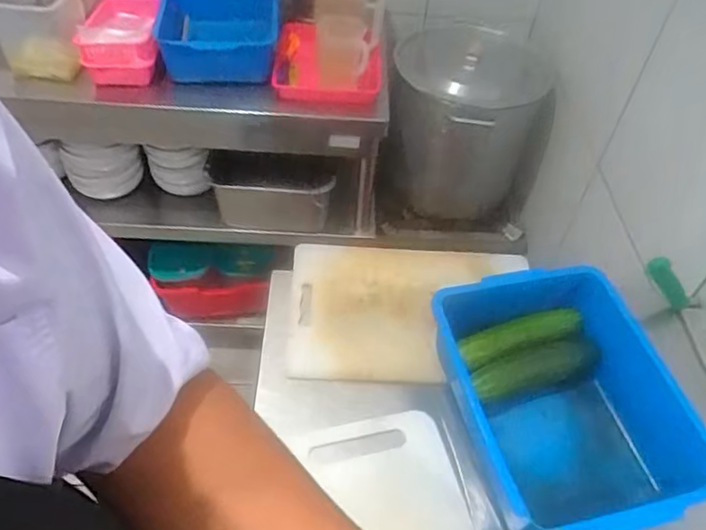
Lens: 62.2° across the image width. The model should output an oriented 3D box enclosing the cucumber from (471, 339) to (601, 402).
[{"bbox_3d":[0.225,0.129,0.730,0.182,0.038,0.043,-13,50,-17],"label":"cucumber"}]

